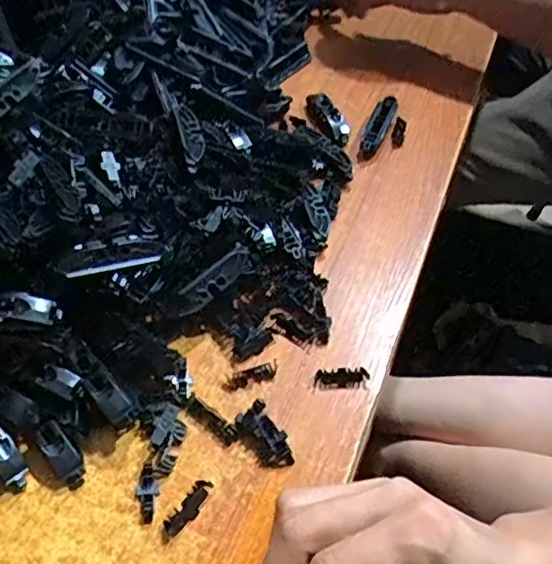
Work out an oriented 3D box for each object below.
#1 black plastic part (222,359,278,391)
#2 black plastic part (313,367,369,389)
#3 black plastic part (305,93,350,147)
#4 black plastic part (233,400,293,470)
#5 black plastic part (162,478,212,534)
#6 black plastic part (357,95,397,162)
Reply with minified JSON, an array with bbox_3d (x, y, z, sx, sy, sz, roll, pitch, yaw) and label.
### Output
[{"bbox_3d":[-0.017,0.063,0.397,0.040,0.004,0.012,-21,52,-13],"label":"black plastic part"},{"bbox_3d":[0.043,0.063,0.390,0.036,0.008,0.012,0,51,4],"label":"black plastic part"},{"bbox_3d":[0.048,-0.160,0.563,0.021,0.018,0.078,-19,52,-11],"label":"black plastic part"},{"bbox_3d":[-0.007,0.095,0.365,0.024,0.013,0.044,-29,54,-19],"label":"black plastic part"},{"bbox_3d":[-0.051,0.132,0.343,0.012,0.006,0.035,28,58,24],"label":"black plastic part"},{"bbox_3d":[0.095,-0.147,0.547,0.021,0.016,0.085,15,53,16],"label":"black plastic part"}]

